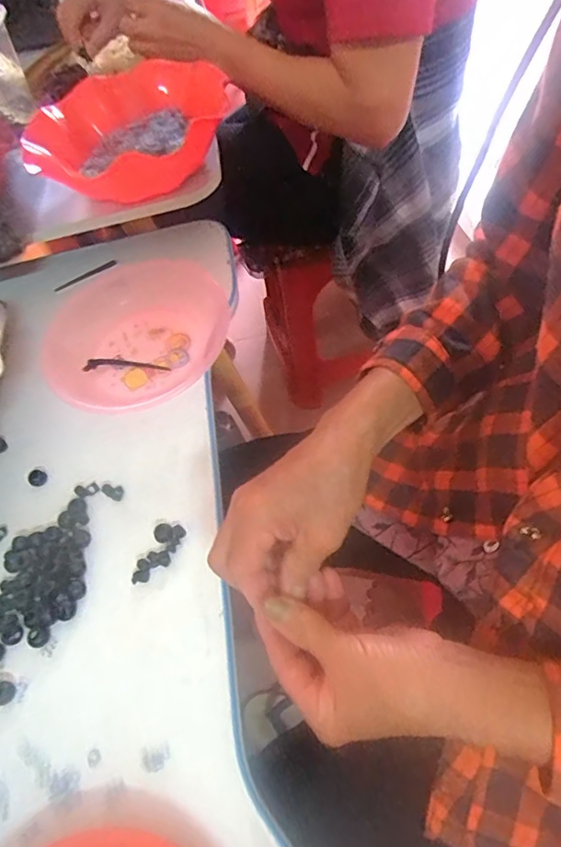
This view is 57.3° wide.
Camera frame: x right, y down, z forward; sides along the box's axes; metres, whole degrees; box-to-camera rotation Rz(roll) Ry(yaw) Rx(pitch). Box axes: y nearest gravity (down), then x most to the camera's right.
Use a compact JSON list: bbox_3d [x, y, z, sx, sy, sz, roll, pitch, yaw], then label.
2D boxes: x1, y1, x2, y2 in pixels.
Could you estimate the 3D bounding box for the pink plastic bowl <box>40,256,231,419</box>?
[{"bbox_3d":[-0.153,-0.091,0.540,0.195,0.039,0.214,-4,58,7],"label":"pink plastic bowl"}]

